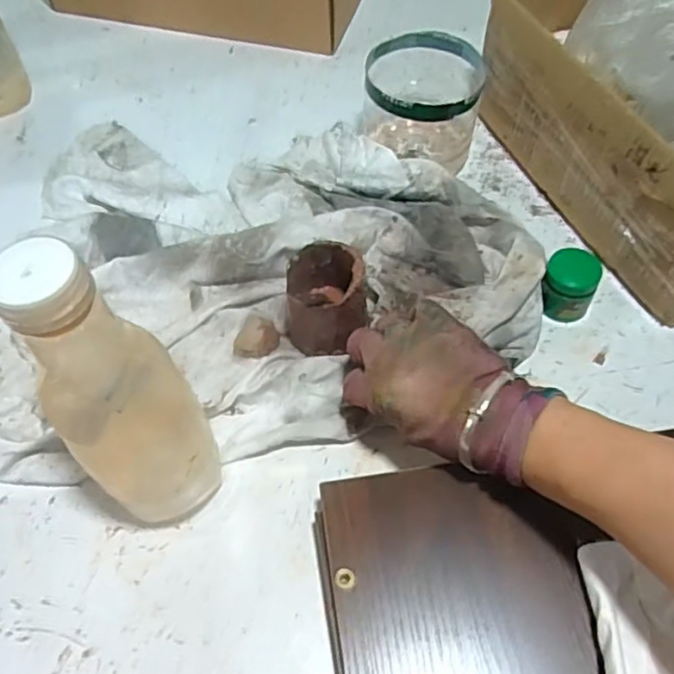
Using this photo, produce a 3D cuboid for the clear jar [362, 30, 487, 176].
[{"bbox_3d":[0.074,-0.208,0.592,0.092,0.100,0.092,-3,56,1],"label":"clear jar"}]

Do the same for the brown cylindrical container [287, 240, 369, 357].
[{"bbox_3d":[-0.009,-0.025,0.482,0.058,0.082,0.061,-1,56,2],"label":"brown cylindrical container"}]

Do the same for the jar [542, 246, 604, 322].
[{"bbox_3d":[0.180,-0.039,0.502,0.039,0.049,0.035,18,59,14],"label":"jar"}]

